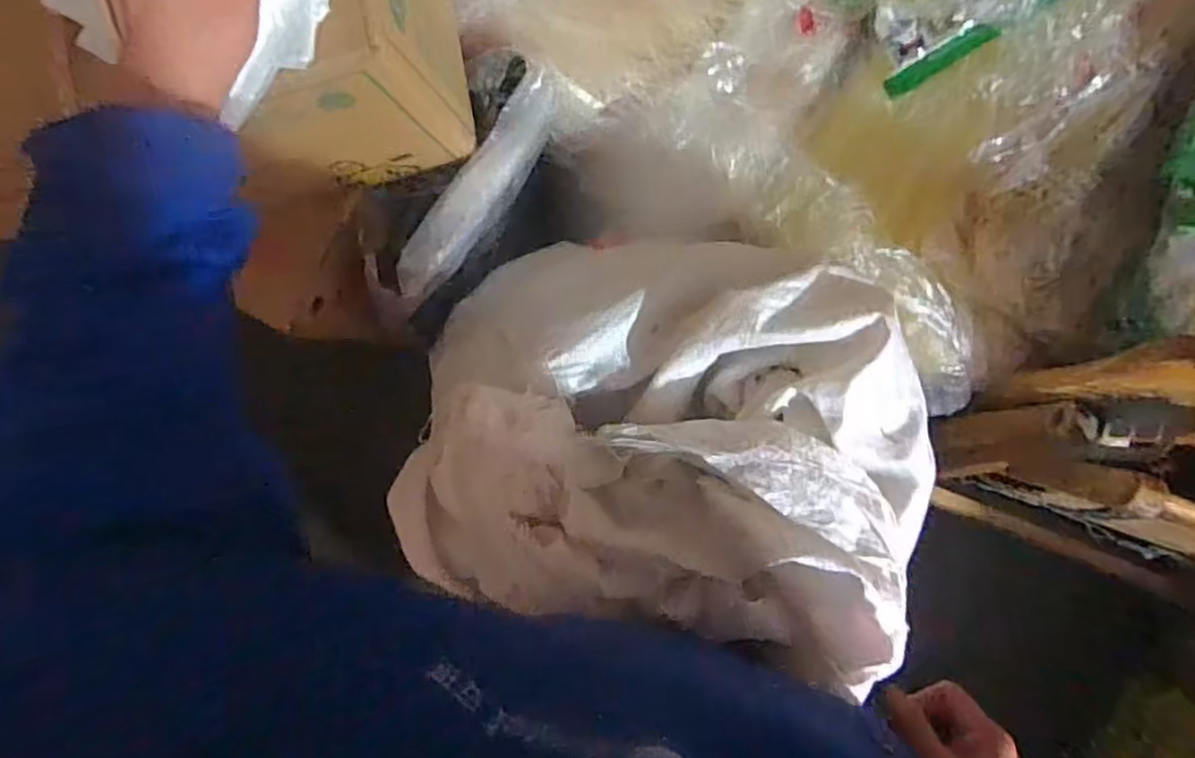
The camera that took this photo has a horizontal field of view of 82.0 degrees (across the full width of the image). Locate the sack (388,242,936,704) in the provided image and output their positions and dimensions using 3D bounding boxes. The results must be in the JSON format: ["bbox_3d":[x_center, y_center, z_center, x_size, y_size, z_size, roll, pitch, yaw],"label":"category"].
[{"bbox_3d":[0.058,0.050,0.593,0.424,0.119,0.320,11,91,5],"label":"sack"}]

